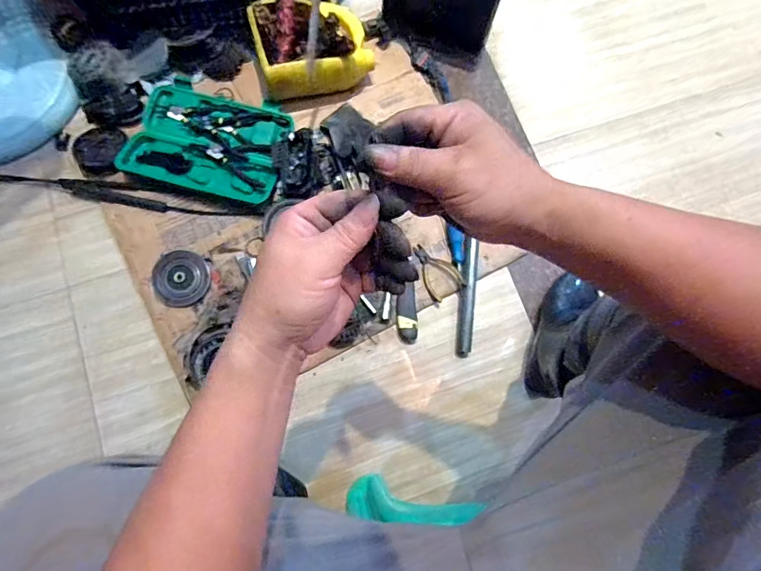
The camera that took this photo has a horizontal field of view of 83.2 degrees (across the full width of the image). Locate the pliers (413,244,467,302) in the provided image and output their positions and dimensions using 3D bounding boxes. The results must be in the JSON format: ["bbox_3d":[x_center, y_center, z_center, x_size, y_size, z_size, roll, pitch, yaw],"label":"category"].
[{"bbox_3d":[0.102,-0.029,0.818,0.066,0.015,0.114,-34,79,-8],"label":"pliers"}]

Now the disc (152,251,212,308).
[{"bbox_3d":[-0.365,-0.012,0.790,0.104,0.019,0.097,0,78,-2],"label":"disc"}]

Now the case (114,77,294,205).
[{"bbox_3d":[-0.333,-0.283,0.845,0.294,0.032,0.221,16,78,2],"label":"case"}]

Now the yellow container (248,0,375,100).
[{"bbox_3d":[-0.130,-0.466,0.841,0.217,0.116,0.187,-11,79,-4],"label":"yellow container"}]

